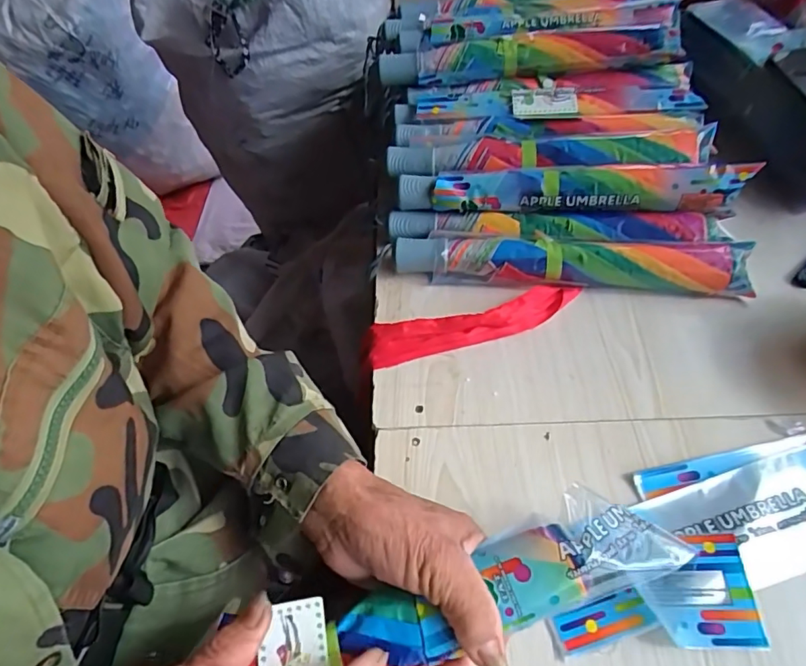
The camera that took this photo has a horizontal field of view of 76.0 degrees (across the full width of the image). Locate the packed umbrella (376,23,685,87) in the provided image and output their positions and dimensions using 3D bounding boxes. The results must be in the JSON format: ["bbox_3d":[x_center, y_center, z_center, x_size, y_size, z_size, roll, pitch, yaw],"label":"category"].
[{"bbox_3d":[0.151,-0.349,0.650,0.367,0.041,0.051,-5,54,4],"label":"packed umbrella"}]

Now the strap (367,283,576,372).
[{"bbox_3d":[0.071,-0.014,0.516,0.224,0.030,0.047,-13,54,-4],"label":"strap"}]

